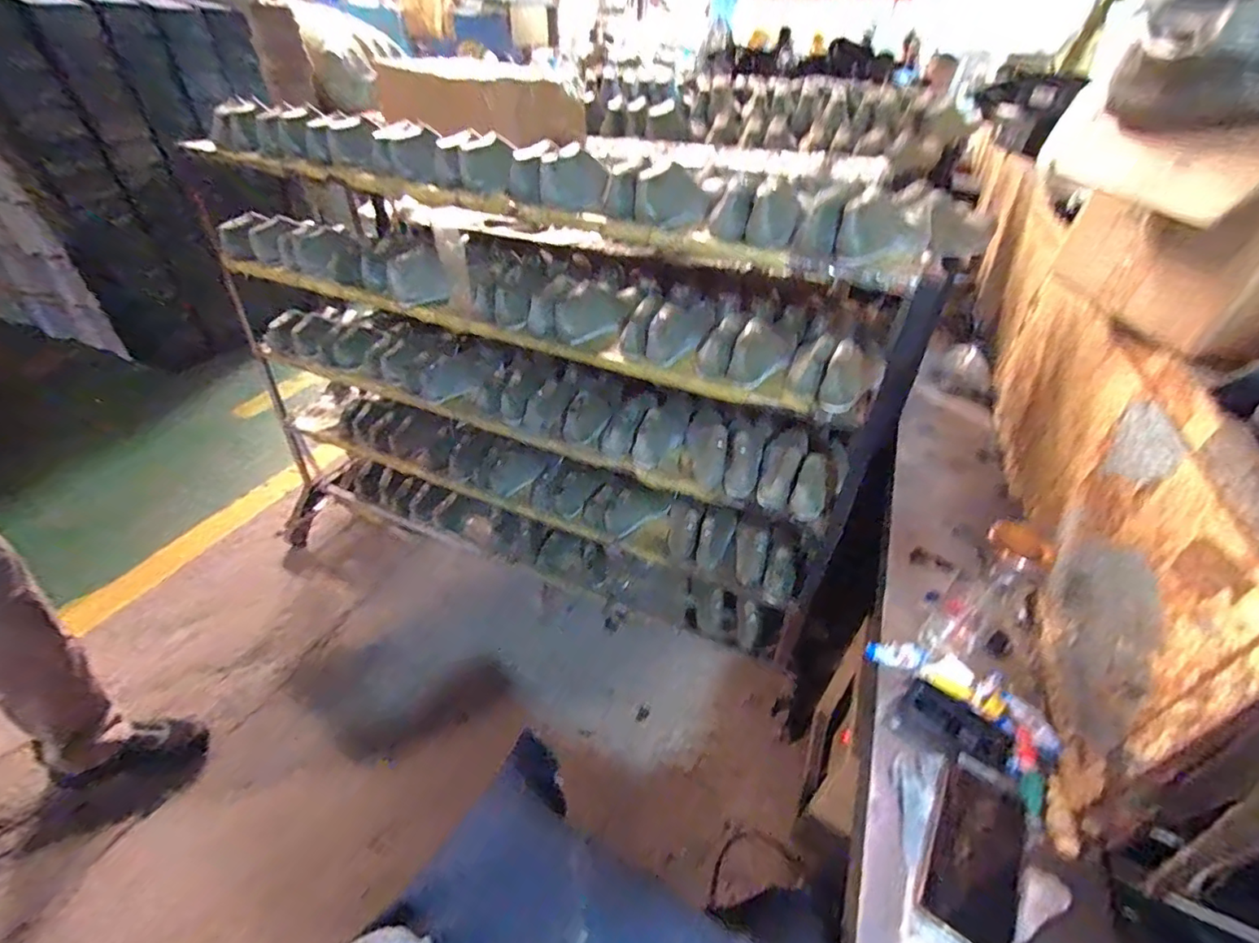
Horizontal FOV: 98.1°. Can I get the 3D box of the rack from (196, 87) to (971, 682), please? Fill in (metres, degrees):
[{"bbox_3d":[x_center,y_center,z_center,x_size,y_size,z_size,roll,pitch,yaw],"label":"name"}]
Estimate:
[{"bbox_3d":[-0.157,-0.277,1.407,1.515,0.994,0.645,15,40,17],"label":"rack"}]

